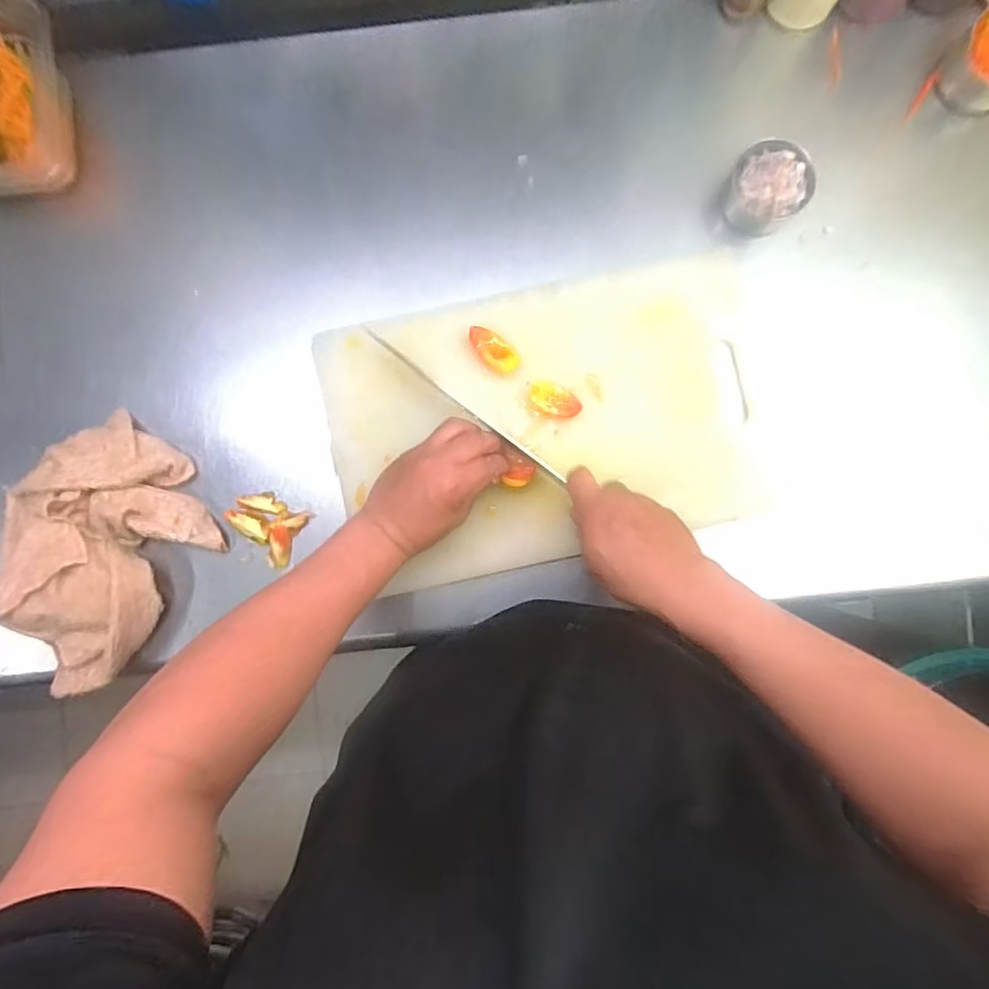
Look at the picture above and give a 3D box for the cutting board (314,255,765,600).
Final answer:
[{"bbox_3d":[0.046,-0.063,0.523,0.381,0.021,0.243,-12,93,0],"label":"cutting board"}]

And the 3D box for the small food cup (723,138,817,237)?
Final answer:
[{"bbox_3d":[0.248,-0.277,0.507,0.062,0.033,0.067,0,88,1],"label":"small food cup"}]

